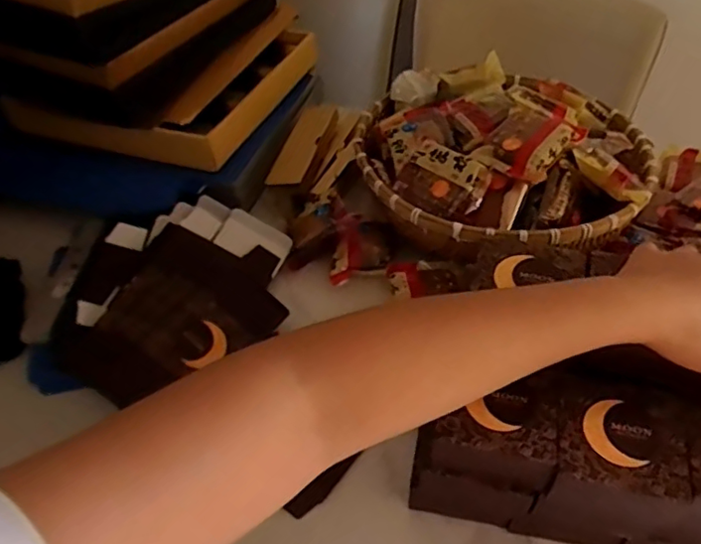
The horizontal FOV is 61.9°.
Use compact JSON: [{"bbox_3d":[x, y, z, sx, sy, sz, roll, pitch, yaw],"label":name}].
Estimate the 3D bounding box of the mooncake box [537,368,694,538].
[{"bbox_3d":[0.198,0.143,0.442,0.093,0.076,0.095,12,48,15],"label":"mooncake box"}]

